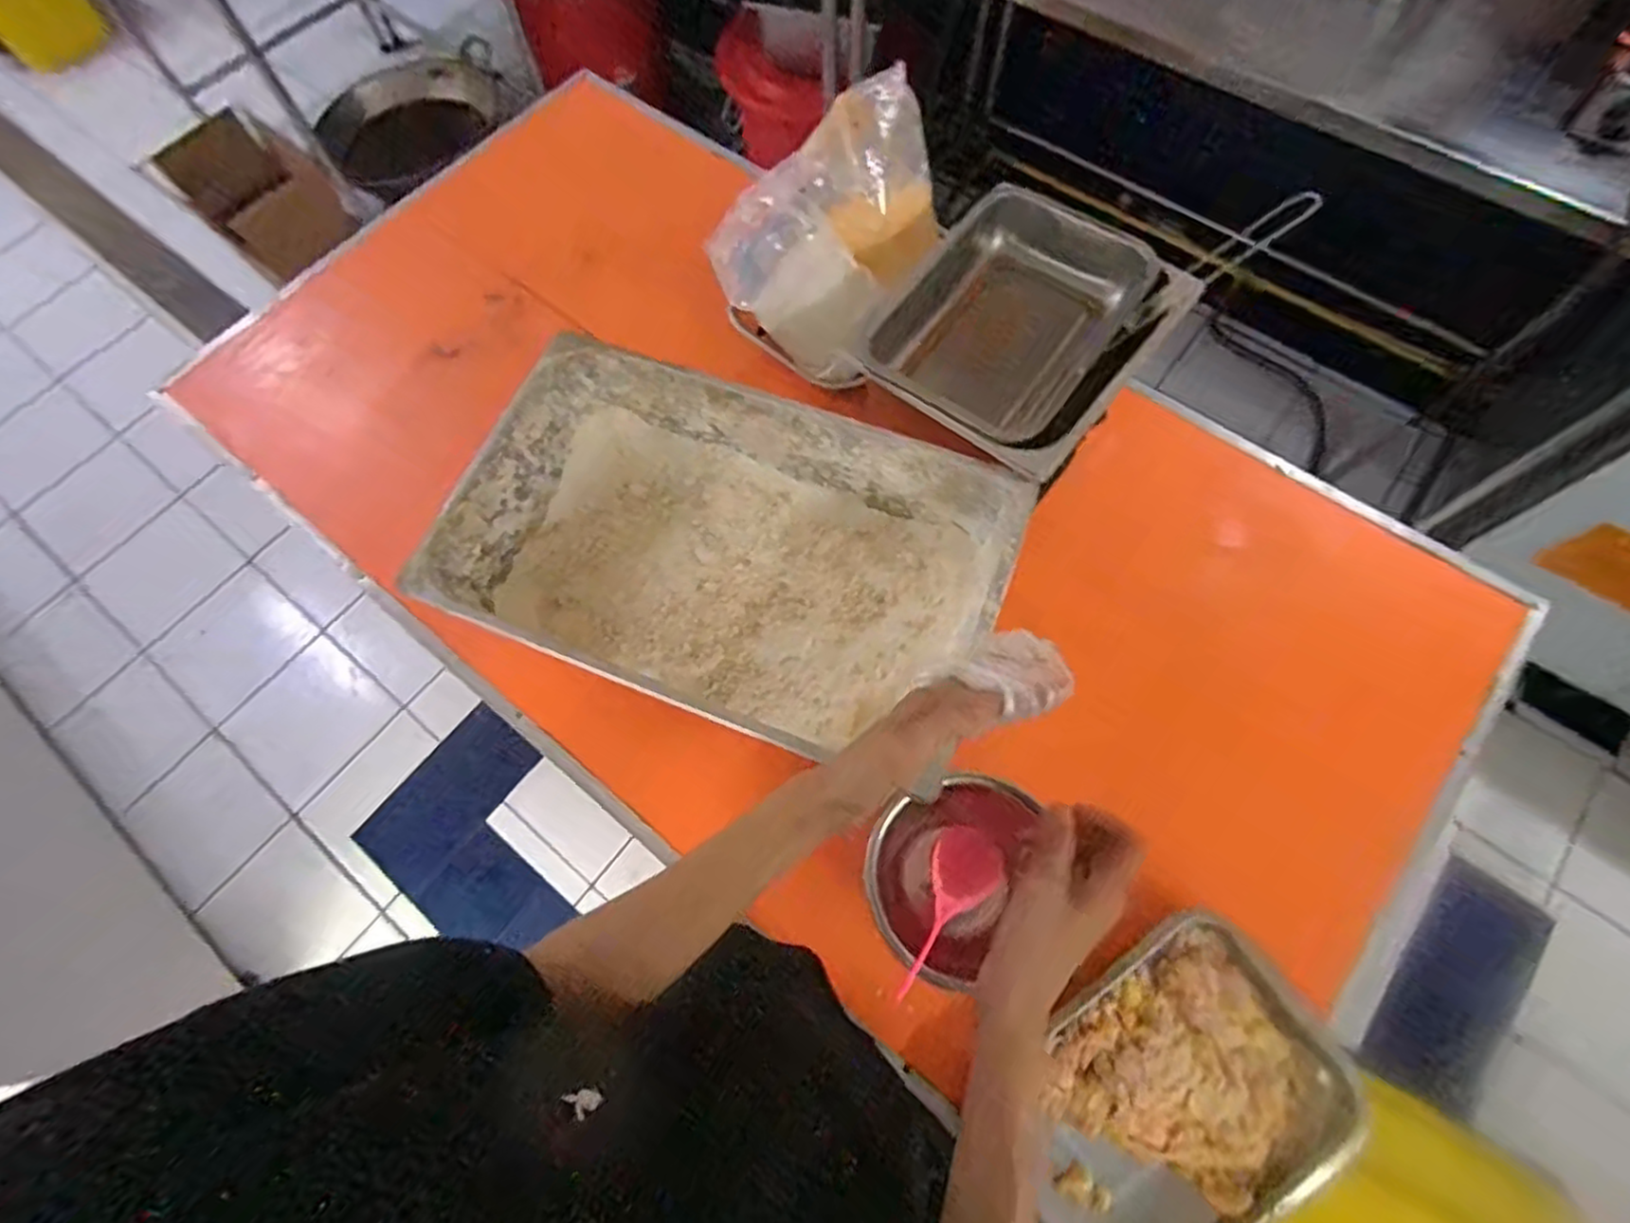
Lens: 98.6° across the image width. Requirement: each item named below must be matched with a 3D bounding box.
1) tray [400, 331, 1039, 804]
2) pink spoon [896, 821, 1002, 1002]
[{"bbox_3d":[-0.079,-0.057,0.720,0.507,0.155,0.307,18,70,9],"label":"tray"},{"bbox_3d":[0.115,0.264,0.616,0.062,0.033,0.162,31,45,13],"label":"pink spoon"}]

